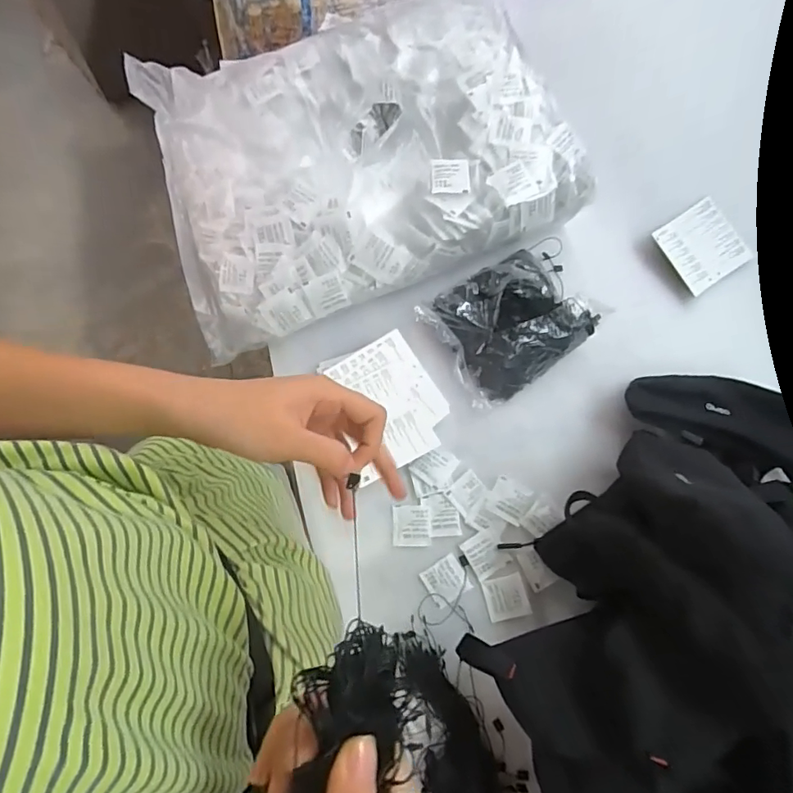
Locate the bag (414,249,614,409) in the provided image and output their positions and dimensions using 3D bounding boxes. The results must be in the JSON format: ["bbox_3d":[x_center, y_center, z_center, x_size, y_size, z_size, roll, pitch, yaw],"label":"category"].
[{"bbox_3d":[0.132,-0.087,0.552,0.182,0.064,0.131,-37,79,-10],"label":"bag"}]

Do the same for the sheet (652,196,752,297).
[{"bbox_3d":[0.360,-0.177,0.598,0.083,0.006,0.088,-34,89,-1],"label":"sheet"}]

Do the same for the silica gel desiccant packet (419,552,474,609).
[{"bbox_3d":[0.049,0.183,0.504,0.041,0.004,0.038,-30,78,-8],"label":"silica gel desiccant packet"}]

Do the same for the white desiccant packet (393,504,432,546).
[{"bbox_3d":[0.016,0.132,0.517,0.039,0.004,0.040,0,75,-1],"label":"white desiccant packet"}]

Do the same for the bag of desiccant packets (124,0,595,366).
[{"bbox_3d":[-0.051,-0.276,0.583,0.443,0.100,0.351,-21,77,-6],"label":"bag of desiccant packets"}]

